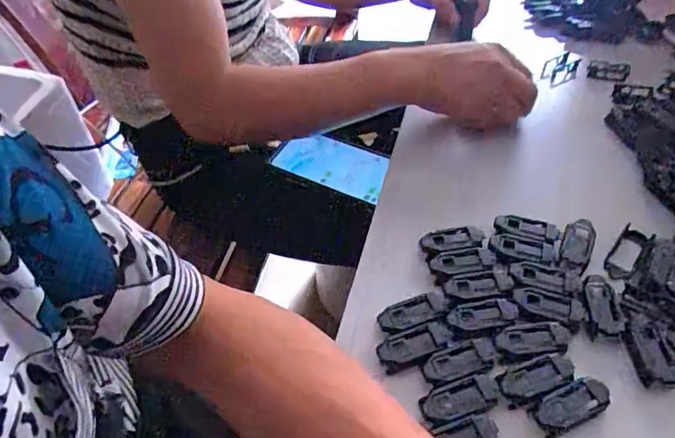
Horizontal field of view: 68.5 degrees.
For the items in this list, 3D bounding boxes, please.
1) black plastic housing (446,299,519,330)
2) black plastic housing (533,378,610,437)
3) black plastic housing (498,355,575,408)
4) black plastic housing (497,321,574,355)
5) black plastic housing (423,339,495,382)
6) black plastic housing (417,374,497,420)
[{"bbox_3d":[0.102,0.067,0.348,0.049,0.006,0.019,-7,49,-2],"label":"black plastic housing"},{"bbox_3d":[0.146,0.116,0.308,0.050,0.006,0.022,-21,51,-14],"label":"black plastic housing"},{"bbox_3d":[0.128,0.101,0.317,0.050,0.004,0.020,-20,50,-13],"label":"black plastic housing"},{"bbox_3d":[0.133,0.081,0.332,0.049,0.004,0.022,-7,49,-2],"label":"black plastic housing"},{"bbox_3d":[0.081,0.094,0.326,0.049,0.006,0.020,-17,50,-10],"label":"black plastic housing"},{"bbox_3d":[0.077,0.114,0.313,0.050,0.004,0.020,-15,50,-9],"label":"black plastic housing"}]

